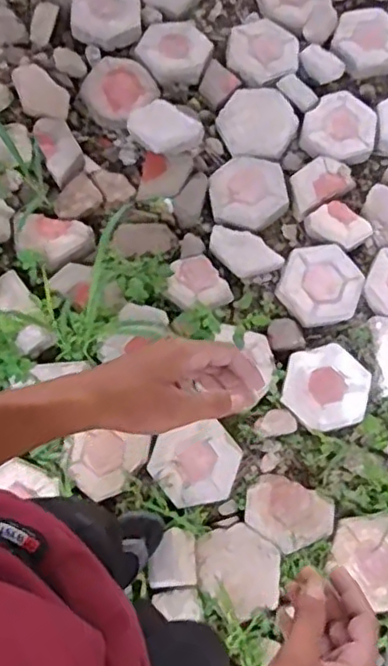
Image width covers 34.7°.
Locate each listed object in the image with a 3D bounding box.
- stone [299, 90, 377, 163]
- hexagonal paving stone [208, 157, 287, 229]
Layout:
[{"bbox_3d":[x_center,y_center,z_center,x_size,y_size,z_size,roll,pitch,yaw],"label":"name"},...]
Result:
[{"bbox_3d":[0.406,-0.572,1.742,0.195,0.060,0.203,16,80,0],"label":"stone"},{"bbox_3d":[0.143,-0.374,1.639,0.201,0.050,0.212,-8,73,-4],"label":"hexagonal paving stone"}]

